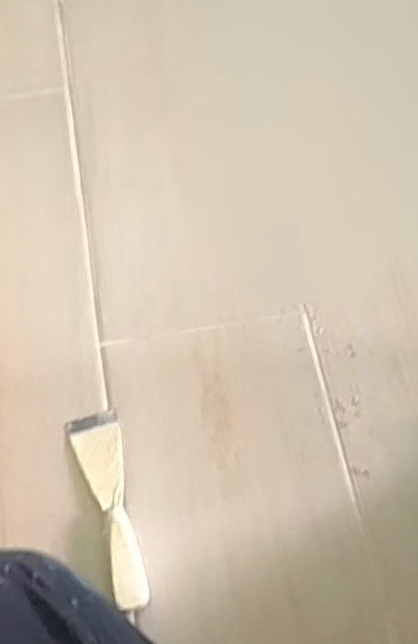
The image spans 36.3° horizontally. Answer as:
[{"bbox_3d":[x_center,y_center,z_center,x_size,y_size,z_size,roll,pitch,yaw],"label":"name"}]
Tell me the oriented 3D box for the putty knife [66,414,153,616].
[{"bbox_3d":[-0.083,0.154,0.540,0.043,0.020,0.167,-17,67,-6],"label":"putty knife"}]

